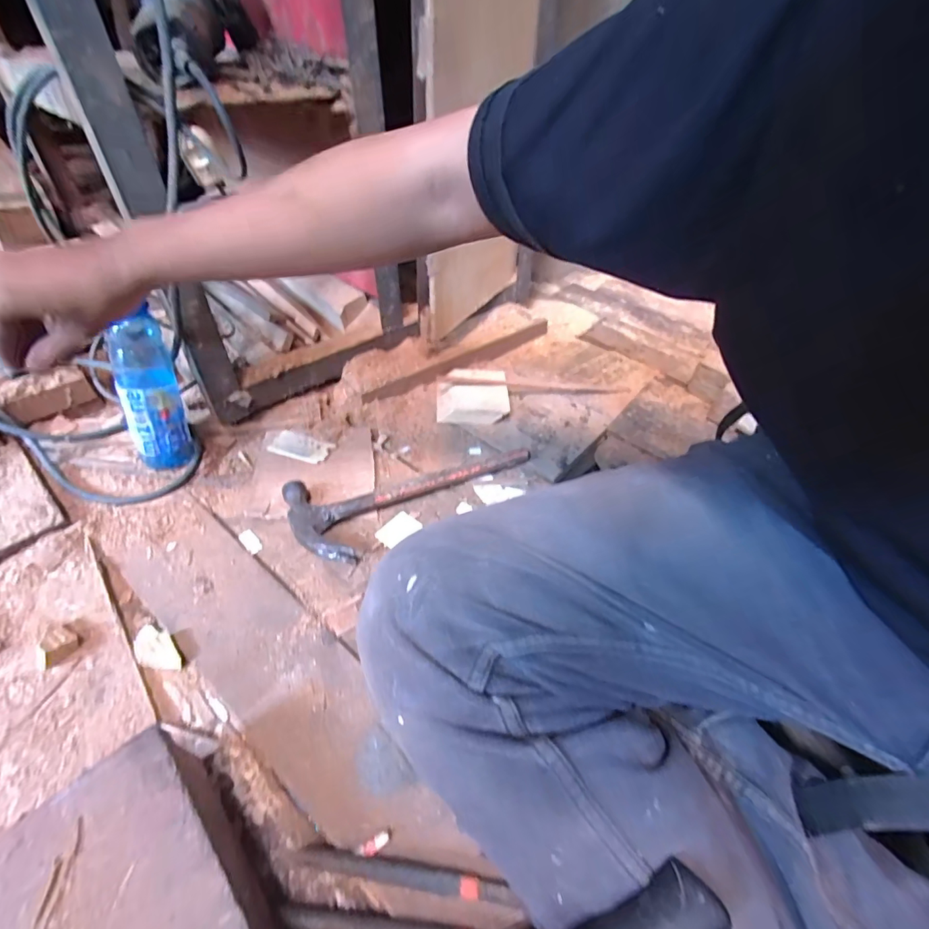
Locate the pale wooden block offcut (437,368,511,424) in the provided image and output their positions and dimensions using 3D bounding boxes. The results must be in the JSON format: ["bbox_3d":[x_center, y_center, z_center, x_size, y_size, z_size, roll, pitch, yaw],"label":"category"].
[{"bbox_3d":[0.012,-0.106,0.719,0.106,0.032,0.106,2,46,-5],"label":"pale wooden block offcut"}]

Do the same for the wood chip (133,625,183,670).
[{"bbox_3d":[-0.282,0.167,0.424,0.055,0.016,0.028,31,50,21],"label":"wood chip"}]

